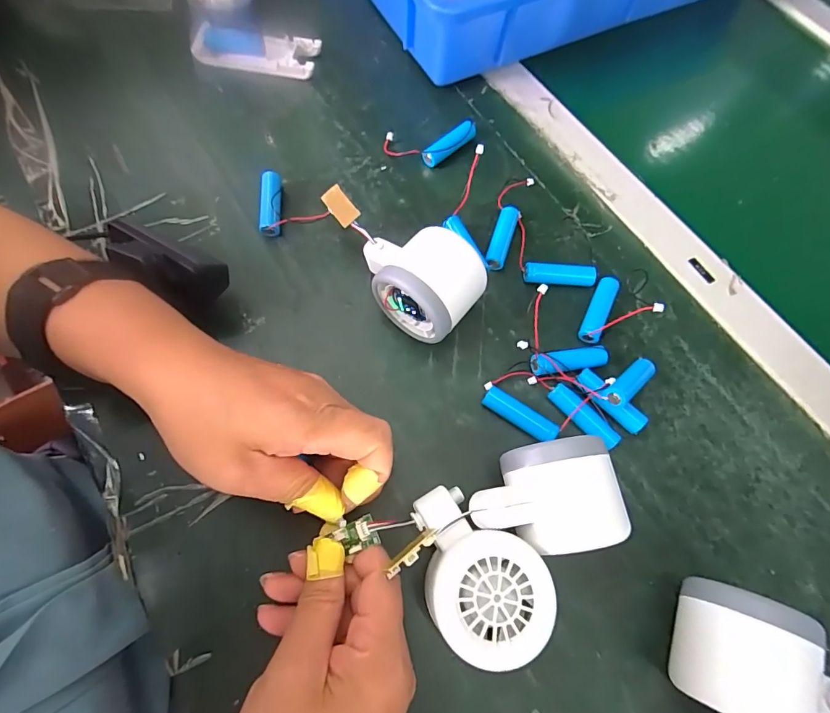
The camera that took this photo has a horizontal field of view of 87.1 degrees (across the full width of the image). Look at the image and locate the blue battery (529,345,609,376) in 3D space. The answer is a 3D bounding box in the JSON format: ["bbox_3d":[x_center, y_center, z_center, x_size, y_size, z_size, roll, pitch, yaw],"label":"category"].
[{"bbox_3d":[0.103,0.004,0.296,0.052,0.016,0.013,-8,70,-6],"label":"blue battery"}]

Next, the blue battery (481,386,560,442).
[{"bbox_3d":[0.067,0.038,0.283,0.051,0.012,0.013,32,71,9],"label":"blue battery"}]

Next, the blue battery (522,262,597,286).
[{"bbox_3d":[0.106,-0.059,0.320,0.052,0.015,0.012,4,69,-1],"label":"blue battery"}]

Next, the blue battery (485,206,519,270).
[{"bbox_3d":[0.066,-0.089,0.329,0.015,0.013,0.050,18,69,4],"label":"blue battery"}]

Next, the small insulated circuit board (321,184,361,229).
[{"bbox_3d":[-0.052,-0.103,0.303,0.015,0.004,0.029,-38,78,5],"label":"small insulated circuit board"}]

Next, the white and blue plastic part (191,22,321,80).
[{"bbox_3d":[-0.140,-0.272,0.389,0.107,0.015,0.040,12,69,2],"label":"white and blue plastic part"}]

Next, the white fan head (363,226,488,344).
[{"bbox_3d":[0.002,-0.052,0.292,0.085,0.050,0.060,35,71,10],"label":"white fan head"}]

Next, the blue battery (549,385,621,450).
[{"bbox_3d":[0.109,0.039,0.283,0.013,0.014,0.050,-42,76,-16],"label":"blue battery"}]

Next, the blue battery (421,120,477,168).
[{"bbox_3d":[0.028,-0.171,0.355,0.051,0.017,0.011,-41,76,-16],"label":"blue battery"}]

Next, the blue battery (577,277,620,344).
[{"bbox_3d":[0.131,-0.033,0.312,0.016,0.015,0.049,28,70,8],"label":"blue battery"}]

